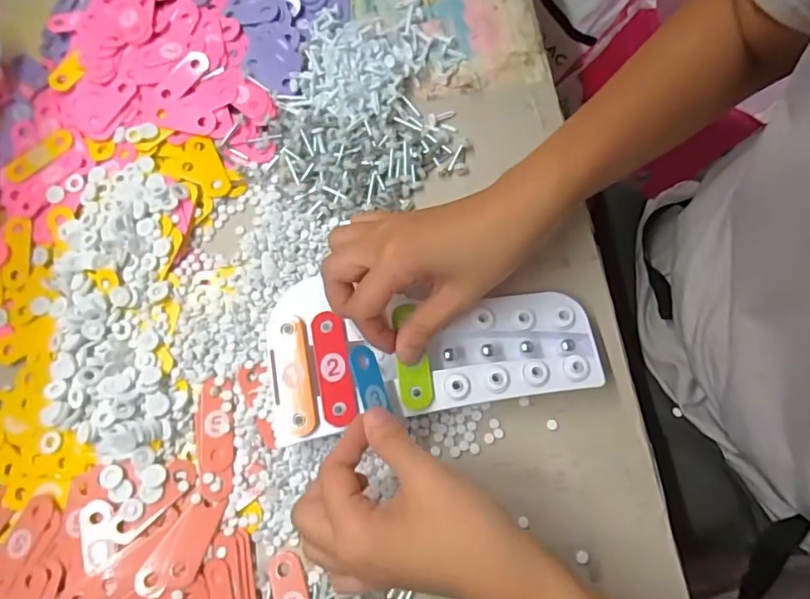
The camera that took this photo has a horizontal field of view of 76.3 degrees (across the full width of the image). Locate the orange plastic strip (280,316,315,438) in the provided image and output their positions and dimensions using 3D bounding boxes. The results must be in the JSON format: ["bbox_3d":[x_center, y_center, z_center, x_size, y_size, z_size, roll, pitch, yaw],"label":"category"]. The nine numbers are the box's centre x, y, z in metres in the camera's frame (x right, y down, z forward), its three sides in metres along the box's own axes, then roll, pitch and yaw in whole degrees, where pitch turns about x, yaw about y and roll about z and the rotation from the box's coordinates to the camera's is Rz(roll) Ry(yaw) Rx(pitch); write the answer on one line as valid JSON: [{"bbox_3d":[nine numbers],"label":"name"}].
[{"bbox_3d":[-0.077,0.052,0.364,0.018,0.005,0.083,-10,74,-2],"label":"orange plastic strip"}]

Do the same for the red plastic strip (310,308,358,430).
[{"bbox_3d":[-0.050,0.048,0.363,0.023,0.004,0.079,-10,74,-2],"label":"red plastic strip"}]

